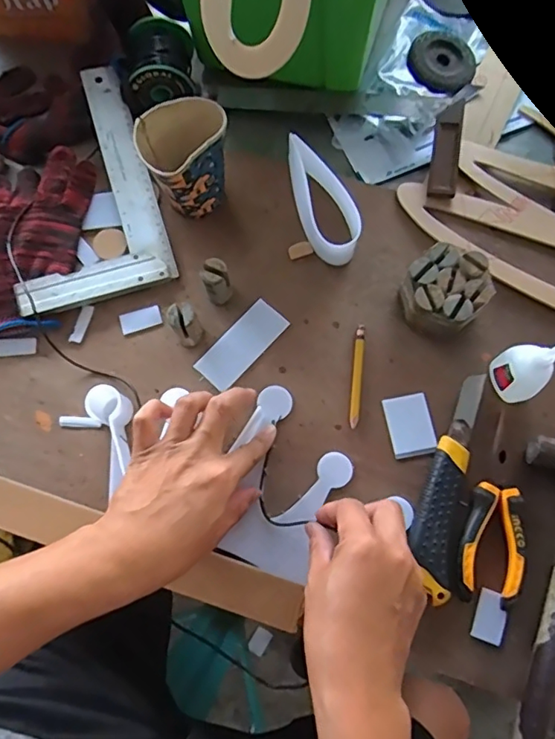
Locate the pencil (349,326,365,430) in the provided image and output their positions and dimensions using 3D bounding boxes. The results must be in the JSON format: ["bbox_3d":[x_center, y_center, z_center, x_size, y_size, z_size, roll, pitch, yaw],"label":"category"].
[{"bbox_3d":[0.074,0.005,0.489,0.009,0.008,0.095,6,77,4],"label":"pencil"}]

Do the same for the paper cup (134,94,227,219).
[{"bbox_3d":[-0.082,-0.194,0.505,0.081,0.097,0.067,-27,75,-6],"label":"paper cup"}]

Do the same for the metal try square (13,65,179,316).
[{"bbox_3d":[-0.205,-0.186,0.545,0.147,0.031,0.255,-17,72,-3],"label":"metal try square"}]

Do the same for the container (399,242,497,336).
[{"bbox_3d":[0.153,-0.070,0.485,0.072,0.051,0.068,-1,76,2],"label":"container"}]

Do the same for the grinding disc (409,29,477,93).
[{"bbox_3d":[0.186,-0.349,0.596,0.072,0.013,0.085,11,77,5],"label":"grinding disc"}]

